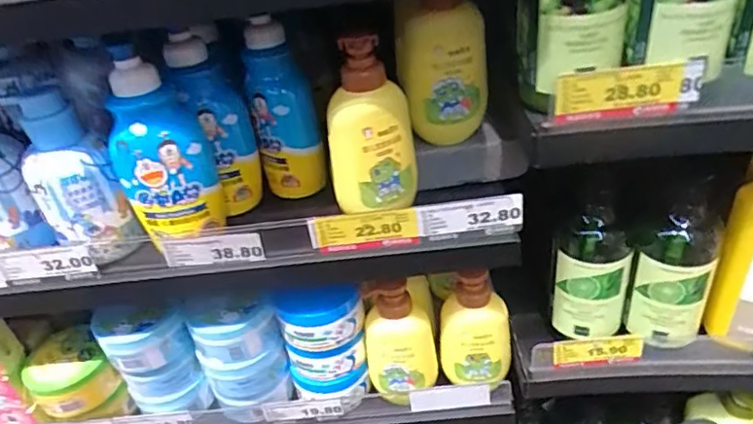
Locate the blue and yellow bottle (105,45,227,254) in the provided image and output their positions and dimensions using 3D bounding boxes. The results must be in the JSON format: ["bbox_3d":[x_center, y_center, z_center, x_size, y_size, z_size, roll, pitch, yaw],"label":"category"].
[{"bbox_3d":[-0.185,-0.055,0.482,0.076,0.170,0.064,-18,36,-15],"label":"blue and yellow bottle"}]

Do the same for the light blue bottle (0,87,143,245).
[{"bbox_3d":[-0.269,-0.038,0.500,0.067,0.128,0.069,-21,36,-19],"label":"light blue bottle"}]

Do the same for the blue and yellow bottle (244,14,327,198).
[{"bbox_3d":[-0.091,-0.097,0.543,0.058,0.183,0.065,-15,35,-11],"label":"blue and yellow bottle"}]

